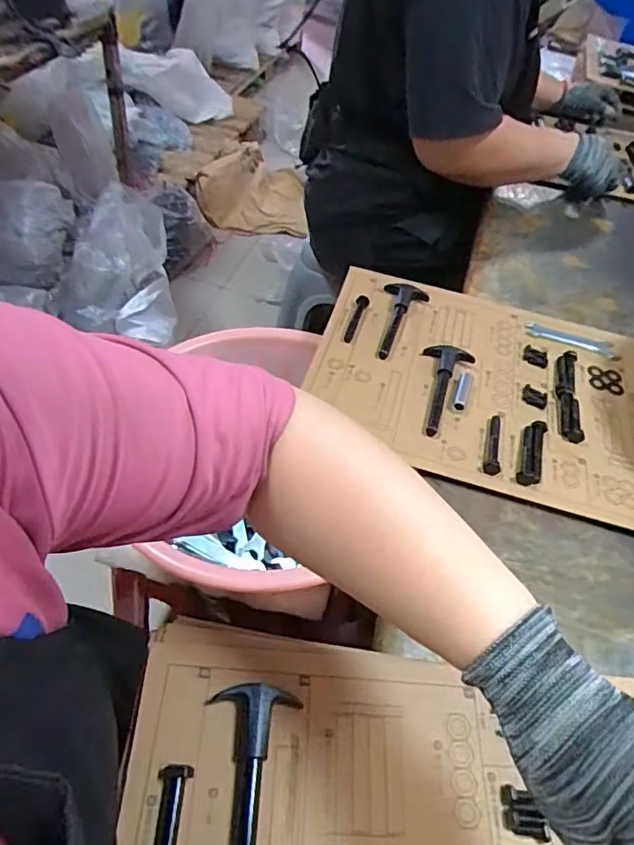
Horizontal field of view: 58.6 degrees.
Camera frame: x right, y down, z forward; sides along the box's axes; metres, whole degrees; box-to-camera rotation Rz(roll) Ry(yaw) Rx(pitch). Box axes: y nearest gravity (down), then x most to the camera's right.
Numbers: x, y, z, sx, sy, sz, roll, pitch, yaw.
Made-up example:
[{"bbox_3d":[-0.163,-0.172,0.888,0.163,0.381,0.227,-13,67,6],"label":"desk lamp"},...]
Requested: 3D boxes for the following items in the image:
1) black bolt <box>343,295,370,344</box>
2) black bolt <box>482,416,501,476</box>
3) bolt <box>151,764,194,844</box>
[{"bbox_3d":[0.045,-0.123,0.663,0.014,0.012,0.074,17,50,9],"label":"black bolt"},{"bbox_3d":[0.176,0.018,0.562,0.015,0.013,0.078,14,50,4],"label":"black bolt"},{"bbox_3d":[-0.086,0.234,0.313,0.018,0.012,0.075,7,50,-2],"label":"bolt"}]

